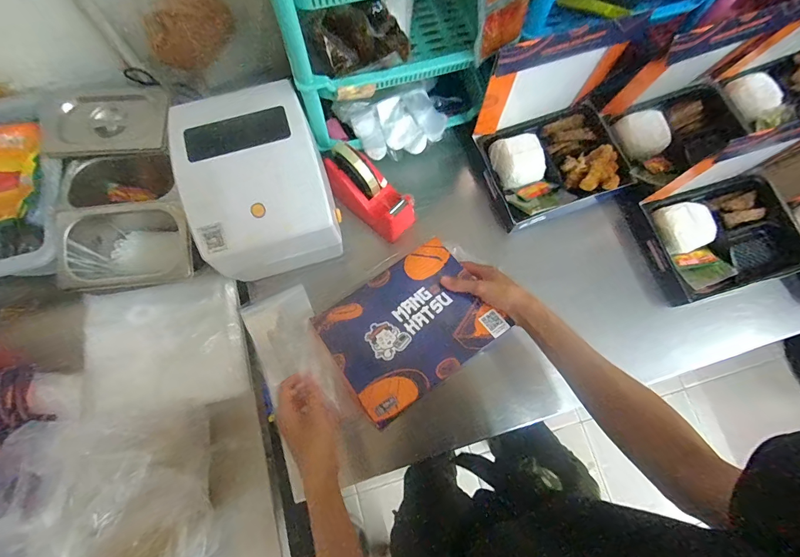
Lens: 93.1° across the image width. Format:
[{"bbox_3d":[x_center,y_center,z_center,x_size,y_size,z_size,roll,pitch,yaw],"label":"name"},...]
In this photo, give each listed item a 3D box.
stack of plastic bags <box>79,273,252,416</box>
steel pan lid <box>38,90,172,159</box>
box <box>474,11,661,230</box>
[{"bbox_3d":[-0.340,0.093,0.543,0.211,0.047,0.184,-11,77,-4],"label":"stack of plastic bags"},{"bbox_3d":[-0.437,-0.231,0.563,0.174,0.013,0.090,-10,90,-9],"label":"steel pan lid"},{"bbox_3d":[0.258,-0.226,0.574,0.220,0.192,0.194,-23,78,-6],"label":"box"}]

